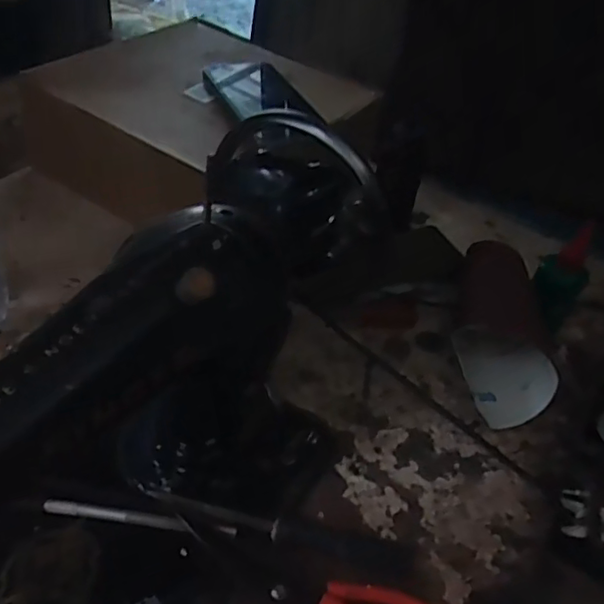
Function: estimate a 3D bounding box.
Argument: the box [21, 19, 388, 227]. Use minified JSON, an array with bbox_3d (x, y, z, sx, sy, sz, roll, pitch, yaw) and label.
[{"bbox_3d":[-0.094,-0.184,0.637,0.266,0.085,0.264,33,46,19],"label":"box"}]

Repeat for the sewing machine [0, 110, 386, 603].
[{"bbox_3d":[-0.091,0.065,0.326,0.177,0.192,0.336,34,46,25],"label":"sewing machine"}]

